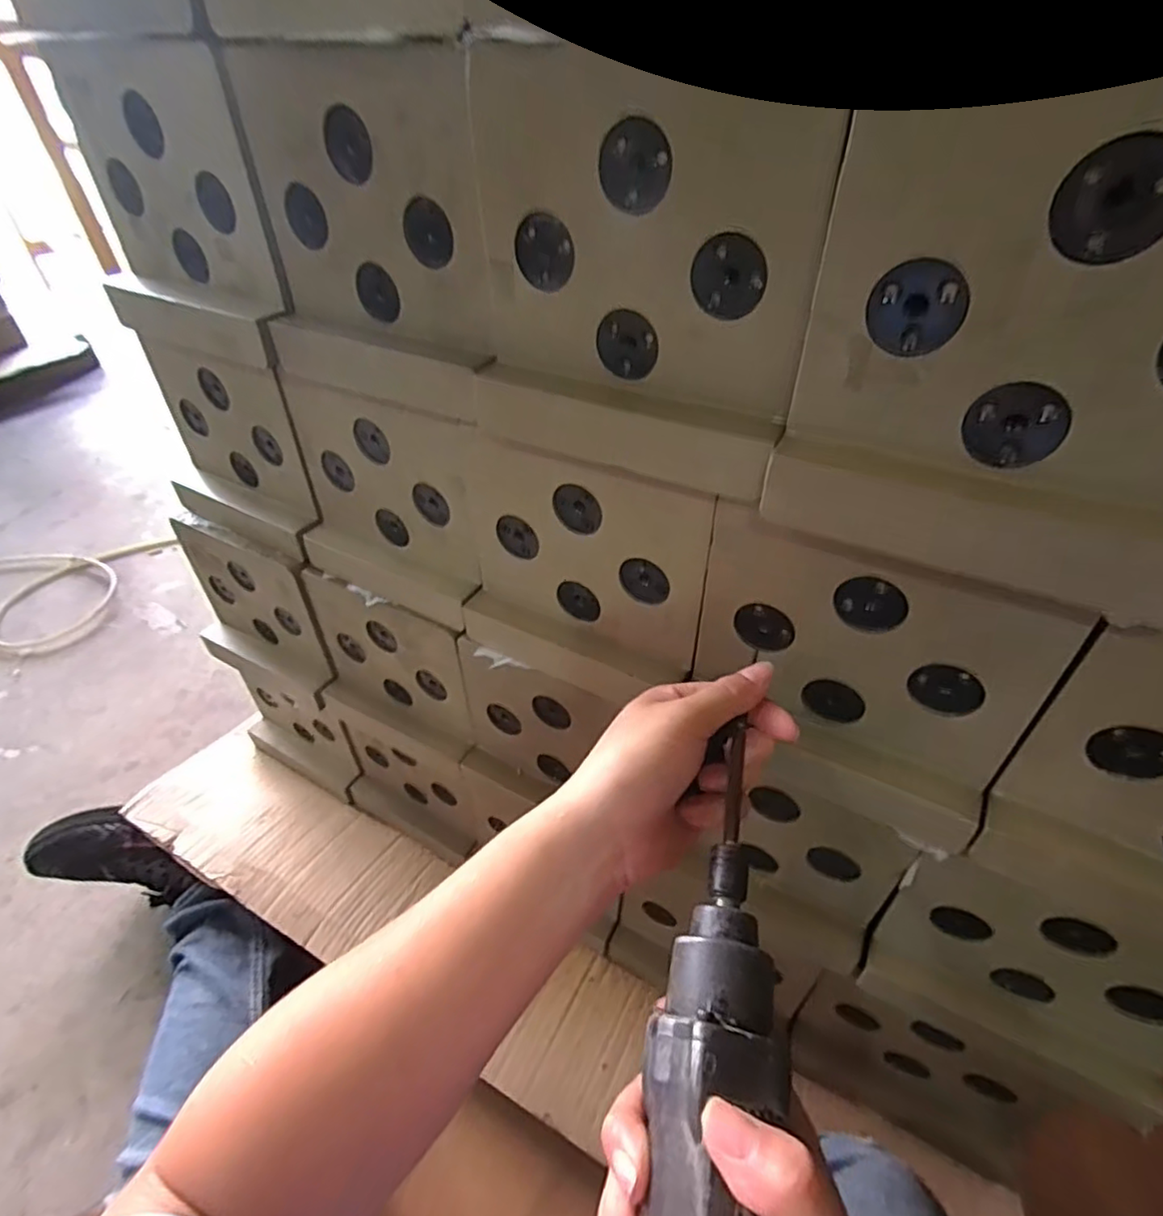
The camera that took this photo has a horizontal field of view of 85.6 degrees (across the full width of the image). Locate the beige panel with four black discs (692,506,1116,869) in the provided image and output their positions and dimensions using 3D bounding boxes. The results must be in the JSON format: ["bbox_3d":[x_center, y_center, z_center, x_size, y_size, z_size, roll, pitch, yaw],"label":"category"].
[{"bbox_3d":[0.151,0.041,0.361,0.180,0.166,0.026,23,46,25],"label":"beige panel with four black discs"}]

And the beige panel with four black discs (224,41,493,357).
[{"bbox_3d":[-0.129,-0.235,0.367,0.169,0.134,0.018,25,47,26],"label":"beige panel with four black discs"}]

